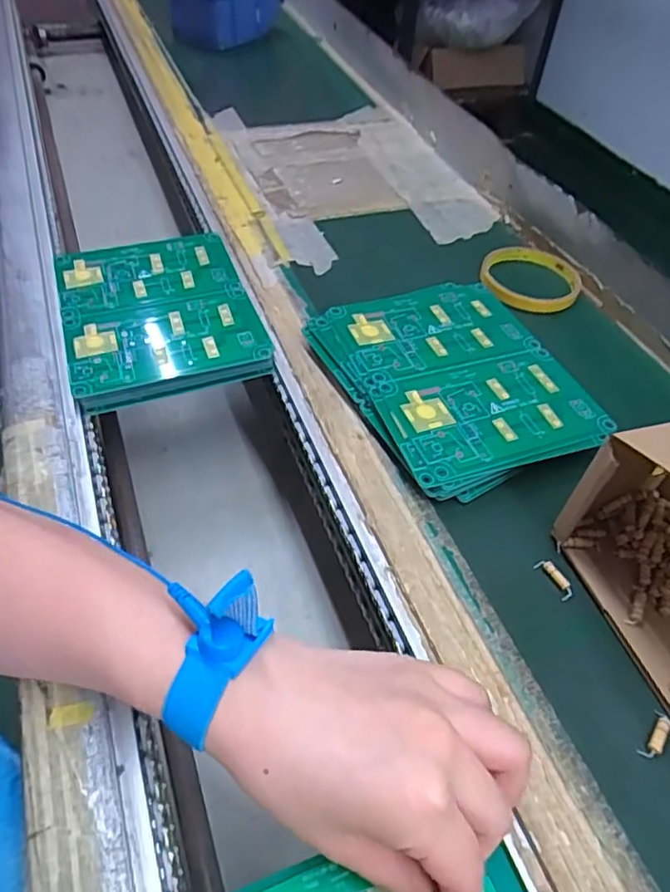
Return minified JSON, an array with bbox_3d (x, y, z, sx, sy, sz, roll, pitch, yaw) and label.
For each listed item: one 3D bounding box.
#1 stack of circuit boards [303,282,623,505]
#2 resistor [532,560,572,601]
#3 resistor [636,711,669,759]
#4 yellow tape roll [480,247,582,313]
[{"bbox_3d":[0.083,-0.046,0.418,0.148,0.024,0.172,-18,53,-18],"label":"stack of circuit boards"},{"bbox_3d":[0.121,0.072,0.332,0.009,0.004,0.025,-22,55,-21],"label":"resistor"},{"bbox_3d":[0.150,0.134,0.280,0.009,0.004,0.023,32,55,21],"label":"resistor"},{"bbox_3d":[0.168,-0.145,0.524,0.085,0.016,0.085,3,50,-2],"label":"yellow tape roll"}]

